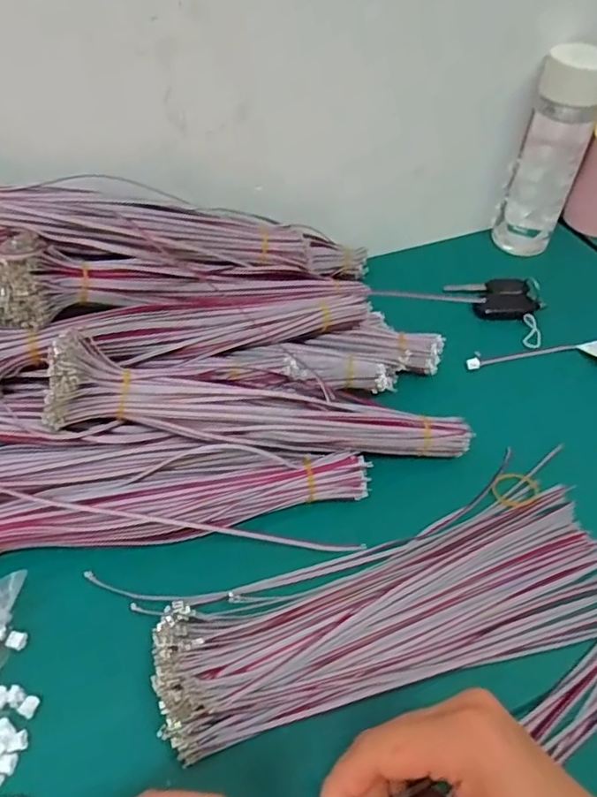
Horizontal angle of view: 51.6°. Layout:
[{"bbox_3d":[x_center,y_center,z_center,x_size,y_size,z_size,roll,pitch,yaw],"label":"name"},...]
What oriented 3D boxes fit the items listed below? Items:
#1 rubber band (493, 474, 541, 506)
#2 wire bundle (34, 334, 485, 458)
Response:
[{"bbox_3d":[0.159,0.065,0.450,0.034,0.004,0.030,-33,58,-28],"label":"rubber band"},{"bbox_3d":[-0.015,0.010,0.423,0.292,0.044,0.042,9,46,-18],"label":"wire bundle"}]

